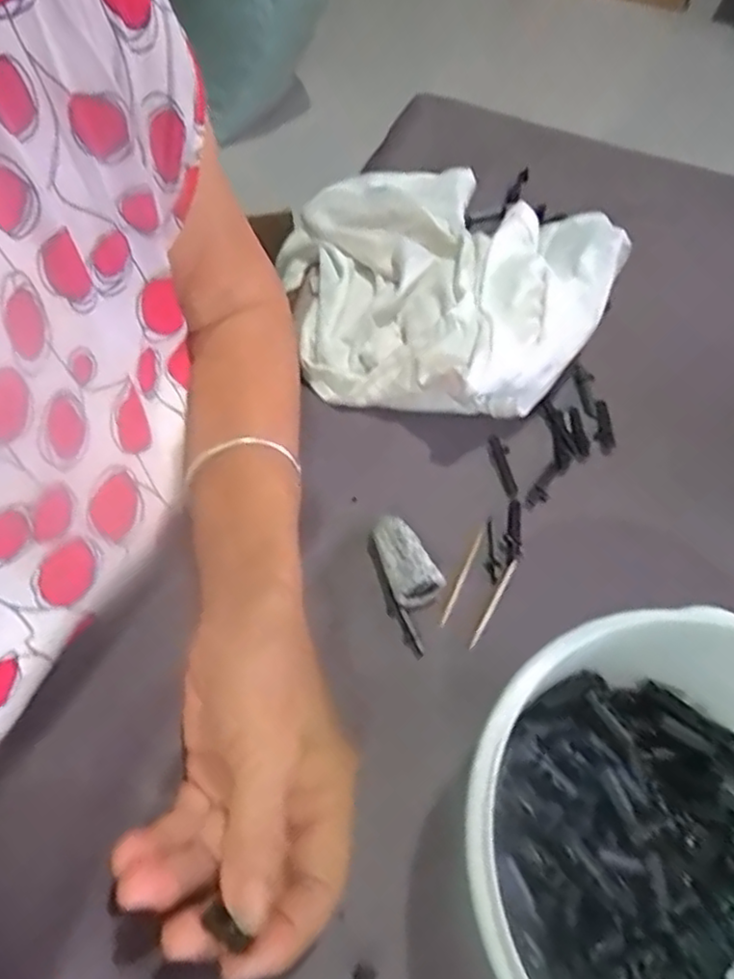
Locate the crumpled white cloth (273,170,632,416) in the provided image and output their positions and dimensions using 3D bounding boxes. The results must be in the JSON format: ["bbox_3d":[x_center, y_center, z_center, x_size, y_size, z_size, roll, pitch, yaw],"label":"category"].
[{"bbox_3d":[0.038,-0.141,0.426,0.223,0.055,0.210,39,66,21],"label":"crumpled white cloth"}]

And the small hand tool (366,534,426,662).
[{"bbox_3d":[0.012,0.053,0.332,0.007,0.009,0.065,-20,60,-12],"label":"small hand tool"}]

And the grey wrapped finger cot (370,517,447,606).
[{"bbox_3d":[0.018,0.036,0.336,0.022,0.020,0.045,-23,61,-14],"label":"grey wrapped finger cot"}]

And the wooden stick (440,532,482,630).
[{"bbox_3d":[0.049,0.046,0.342,0.004,0.004,0.057,23,61,13],"label":"wooden stick"}]

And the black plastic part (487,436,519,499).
[{"bbox_3d":[0.078,-0.014,0.374,0.010,0.004,0.040,-11,59,-7],"label":"black plastic part"}]

